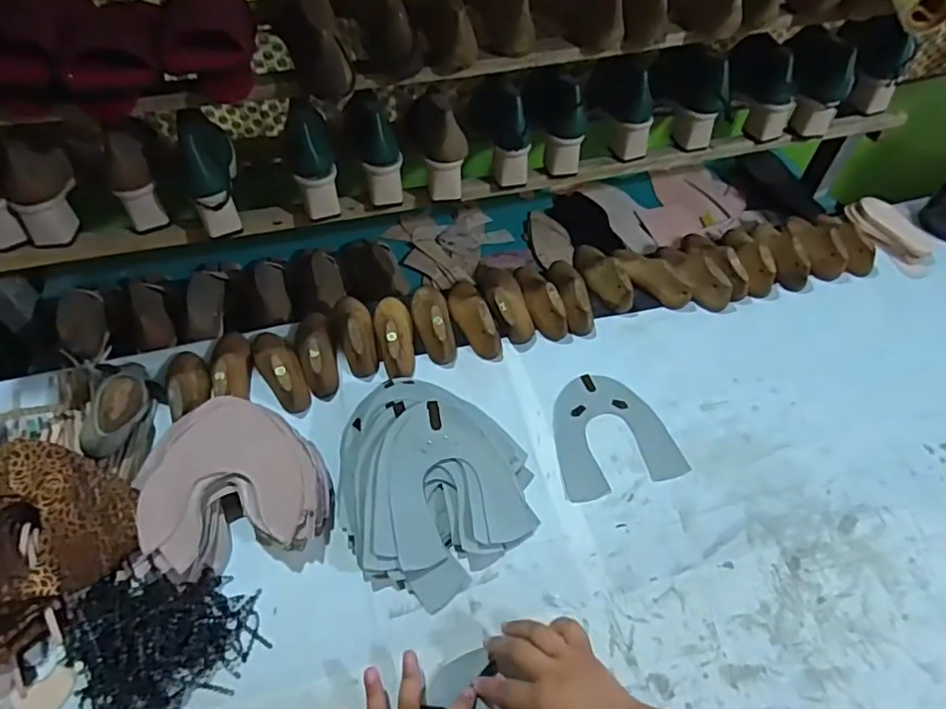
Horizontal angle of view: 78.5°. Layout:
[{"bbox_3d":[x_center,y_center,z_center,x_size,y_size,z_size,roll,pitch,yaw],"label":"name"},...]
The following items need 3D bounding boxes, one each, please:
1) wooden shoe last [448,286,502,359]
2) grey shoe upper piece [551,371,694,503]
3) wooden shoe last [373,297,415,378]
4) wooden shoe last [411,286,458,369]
[{"bbox_3d":[-0.002,-0.061,0.823,0.051,0.058,0.139,-15,54,-12],"label":"wooden shoe last"},{"bbox_3d":[0.169,0.097,0.737,0.151,0.004,0.160,-12,56,-9],"label":"grey shoe upper piece"},{"bbox_3d":[-0.108,-0.034,0.797,0.049,0.056,0.142,-9,53,-8],"label":"wooden shoe last"},{"bbox_3d":[-0.056,-0.053,0.814,0.049,0.057,0.142,-10,53,-8],"label":"wooden shoe last"}]

